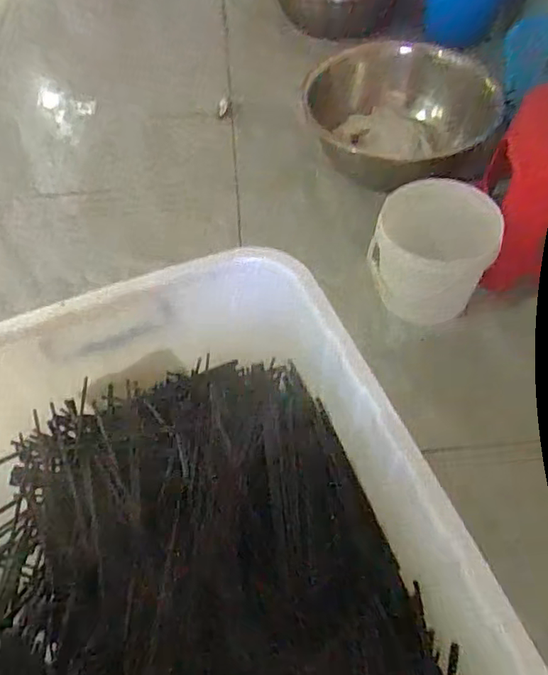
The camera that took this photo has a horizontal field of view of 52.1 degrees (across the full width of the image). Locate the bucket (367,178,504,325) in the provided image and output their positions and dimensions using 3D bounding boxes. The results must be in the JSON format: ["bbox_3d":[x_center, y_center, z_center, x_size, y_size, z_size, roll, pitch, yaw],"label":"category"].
[{"bbox_3d":[0.294,-0.170,1.067,0.207,0.197,0.218,1,64,-1],"label":"bucket"}]

